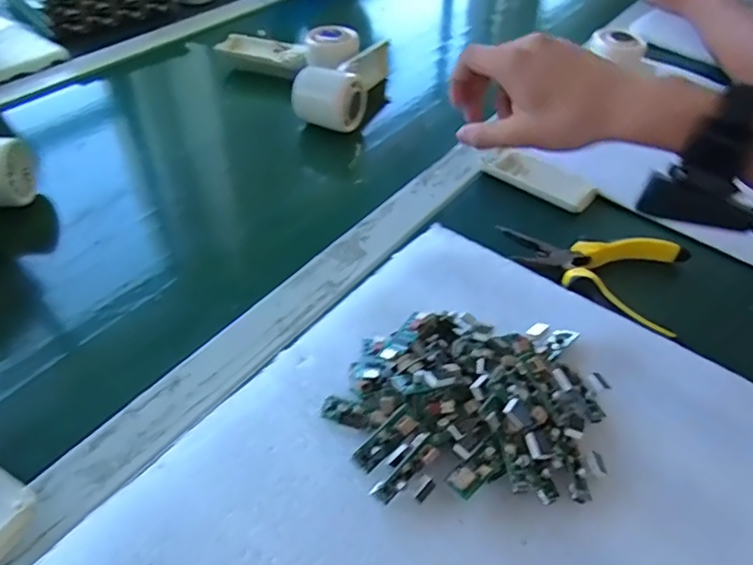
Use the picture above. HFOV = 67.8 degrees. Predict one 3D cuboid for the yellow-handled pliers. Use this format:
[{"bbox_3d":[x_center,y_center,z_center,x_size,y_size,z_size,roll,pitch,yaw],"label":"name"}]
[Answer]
[{"bbox_3d":[0.160,-0.015,0.424,0.133,0.020,0.099,20,47,17],"label":"yellow-handled pliers"}]

